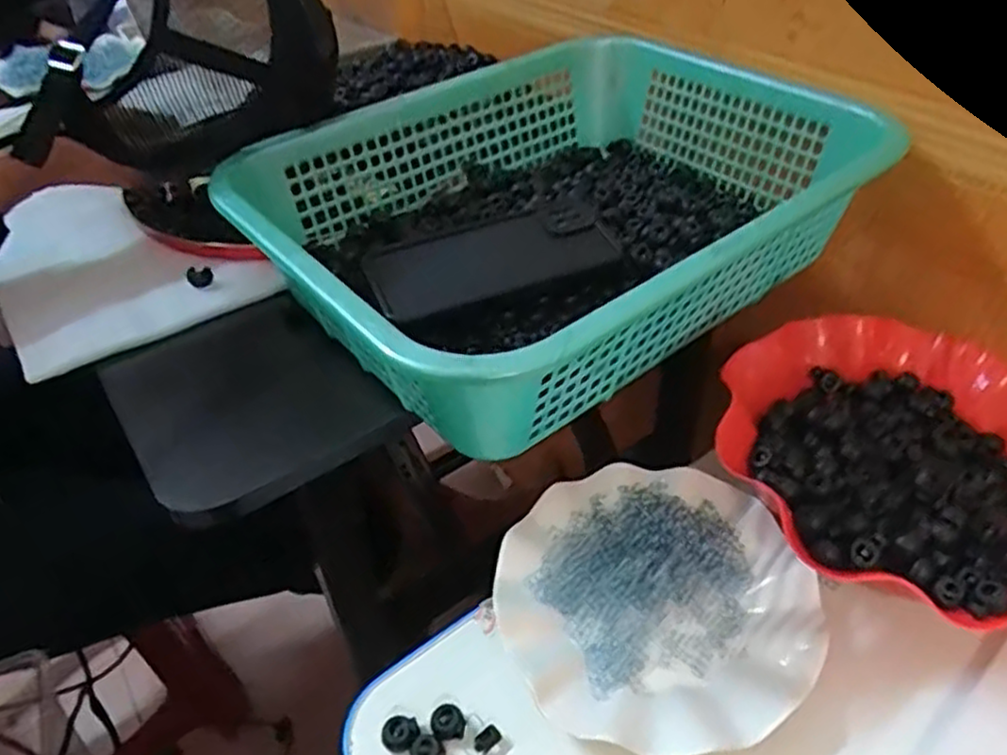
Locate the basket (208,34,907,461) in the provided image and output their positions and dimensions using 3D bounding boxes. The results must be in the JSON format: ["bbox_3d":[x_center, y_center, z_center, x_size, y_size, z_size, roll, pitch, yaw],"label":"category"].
[{"bbox_3d":[0.041,-0.117,0.501,0.376,0.087,0.286,-30,48,-26],"label":"basket"}]

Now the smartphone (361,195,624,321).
[{"bbox_3d":[-0.009,-0.082,0.494,0.164,0.015,0.078,-20,44,-17],"label":"smartphone"}]

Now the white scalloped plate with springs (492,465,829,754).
[{"bbox_3d":[0.088,0.130,0.434,0.175,0.023,0.175,-2,42,2],"label":"white scalloped plate with springs"}]

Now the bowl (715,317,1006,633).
[{"bbox_3d":[0.250,0.051,0.462,0.212,0.050,0.219,-2,42,2],"label":"bowl"}]

